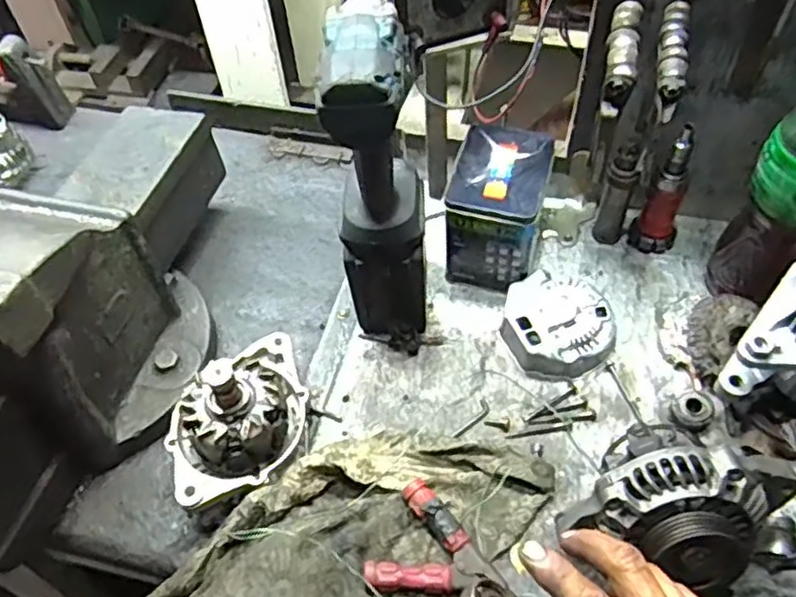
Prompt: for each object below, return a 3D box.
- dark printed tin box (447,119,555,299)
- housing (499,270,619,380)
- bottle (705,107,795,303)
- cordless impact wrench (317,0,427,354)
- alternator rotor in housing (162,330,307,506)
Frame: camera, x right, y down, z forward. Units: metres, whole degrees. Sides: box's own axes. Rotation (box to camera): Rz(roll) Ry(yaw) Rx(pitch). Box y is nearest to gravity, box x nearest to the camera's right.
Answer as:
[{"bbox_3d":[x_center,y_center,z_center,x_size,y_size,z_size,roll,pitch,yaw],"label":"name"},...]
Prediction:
[{"bbox_3d":[0.107,-0.099,0.730,0.088,0.142,0.127,11,54,11],"label":"dark printed tin box"},{"bbox_3d":[0.163,0.024,0.697,0.106,0.035,0.107,-1,53,2],"label":"housing"},{"bbox_3d":[0.355,-0.094,0.611,0.079,0.245,0.068,28,59,22],"label":"bottle"},{"bbox_3d":[-0.014,-0.096,0.617,0.074,0.330,0.134,-1,53,2],"label":"cordless impact wrench"},{"bbox_3d":[-0.149,0.095,0.615,0.134,0.109,0.135,-19,54,-12],"label":"alternator rotor in housing"}]

